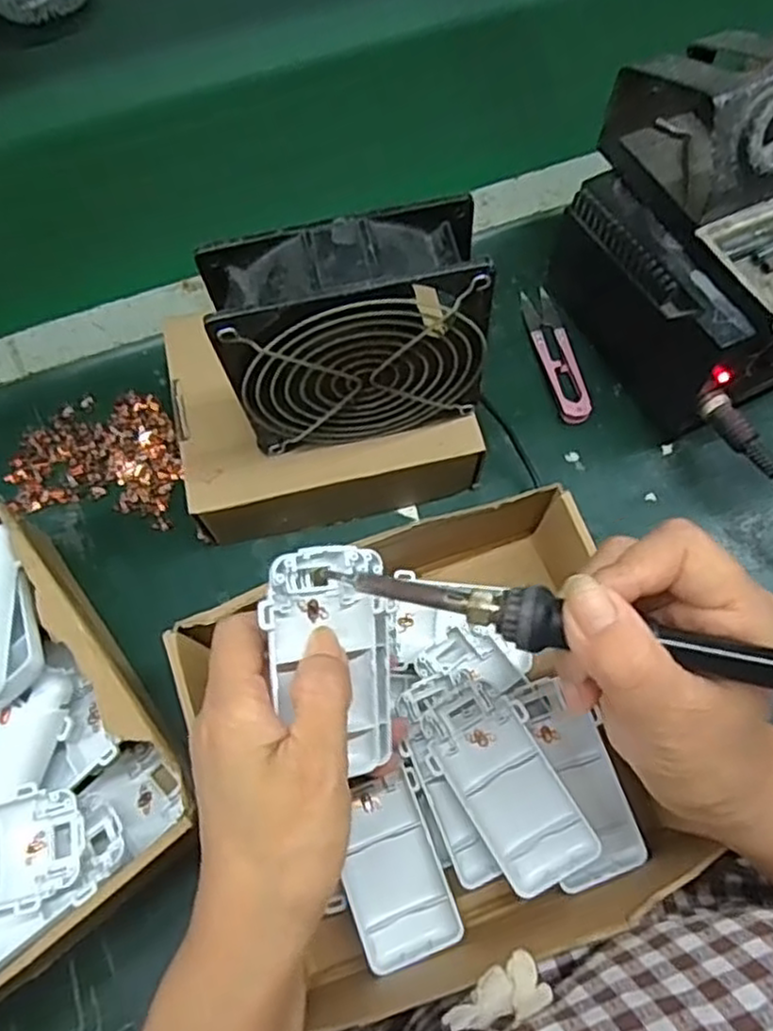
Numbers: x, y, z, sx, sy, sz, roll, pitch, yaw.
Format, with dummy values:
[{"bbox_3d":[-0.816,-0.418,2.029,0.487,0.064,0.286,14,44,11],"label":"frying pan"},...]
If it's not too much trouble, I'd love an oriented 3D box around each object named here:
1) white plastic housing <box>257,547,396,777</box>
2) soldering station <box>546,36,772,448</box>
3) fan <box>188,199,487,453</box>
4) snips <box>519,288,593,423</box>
[{"bbox_3d":[-0.024,0.061,0.291,0.055,0.013,0.093,-3,89,-29],"label":"white plastic housing"},{"bbox_3d":[0.187,-0.157,0.404,0.114,0.158,0.177,-26,70,-9],"label":"soldering station"},{"bbox_3d":[-0.015,-0.083,0.338,0.117,0.112,0.043,-13,69,-4],"label":"fan"},{"bbox_3d":[0.112,-0.107,0.466,0.023,0.009,0.103,-12,69,-4],"label":"snips"}]

